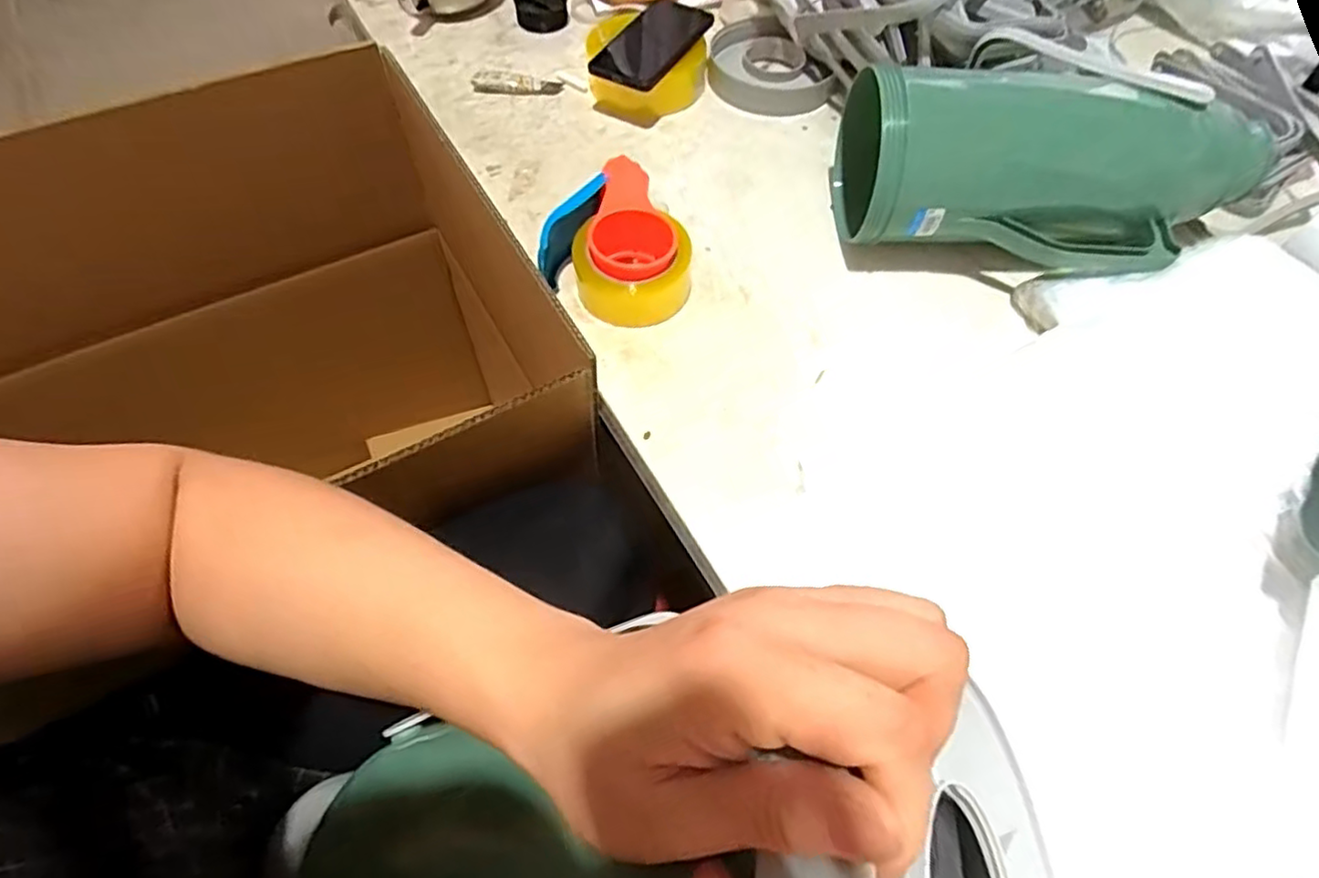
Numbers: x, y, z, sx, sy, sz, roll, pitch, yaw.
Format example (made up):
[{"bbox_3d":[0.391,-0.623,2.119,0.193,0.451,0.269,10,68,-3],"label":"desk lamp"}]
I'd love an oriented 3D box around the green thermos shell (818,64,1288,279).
[{"bbox_3d":[0.356,-0.234,0.608,0.373,0.140,0.133,10,59,5],"label":"green thermos shell"}]

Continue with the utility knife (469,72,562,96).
[{"bbox_3d":[-0.170,-0.422,0.785,0.103,0.020,0.021,4,59,1],"label":"utility knife"}]

